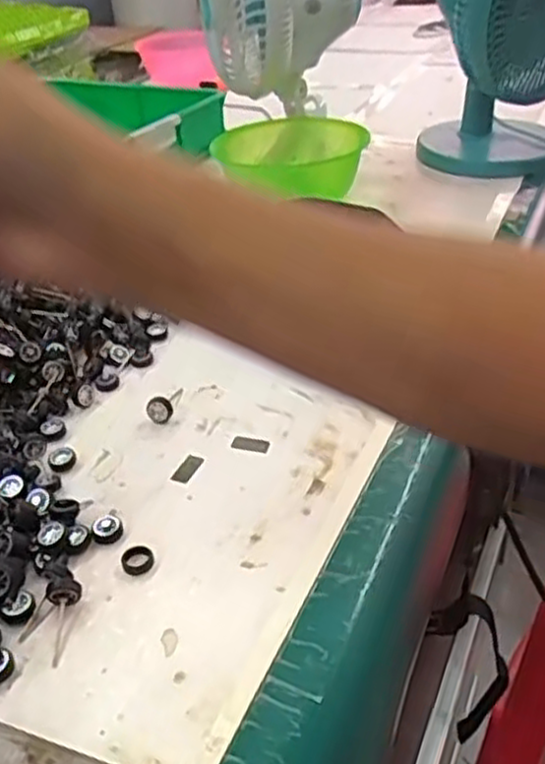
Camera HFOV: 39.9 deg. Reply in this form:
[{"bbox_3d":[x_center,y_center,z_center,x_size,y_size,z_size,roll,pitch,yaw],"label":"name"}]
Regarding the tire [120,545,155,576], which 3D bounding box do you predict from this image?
[{"bbox_3d":[-0.084,0.111,0.467,0.020,0.005,0.020,-2,35,2],"label":"tire"}]

